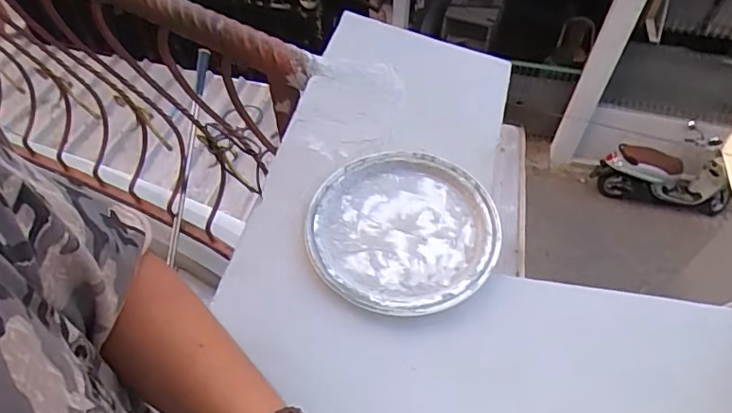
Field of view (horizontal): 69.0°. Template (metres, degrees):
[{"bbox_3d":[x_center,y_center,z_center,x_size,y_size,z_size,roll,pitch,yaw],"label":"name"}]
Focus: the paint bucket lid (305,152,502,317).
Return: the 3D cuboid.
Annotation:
[{"bbox_3d":[0.035,0.018,0.496,0.168,0.015,0.174,-1,54,1],"label":"paint bucket lid"}]

